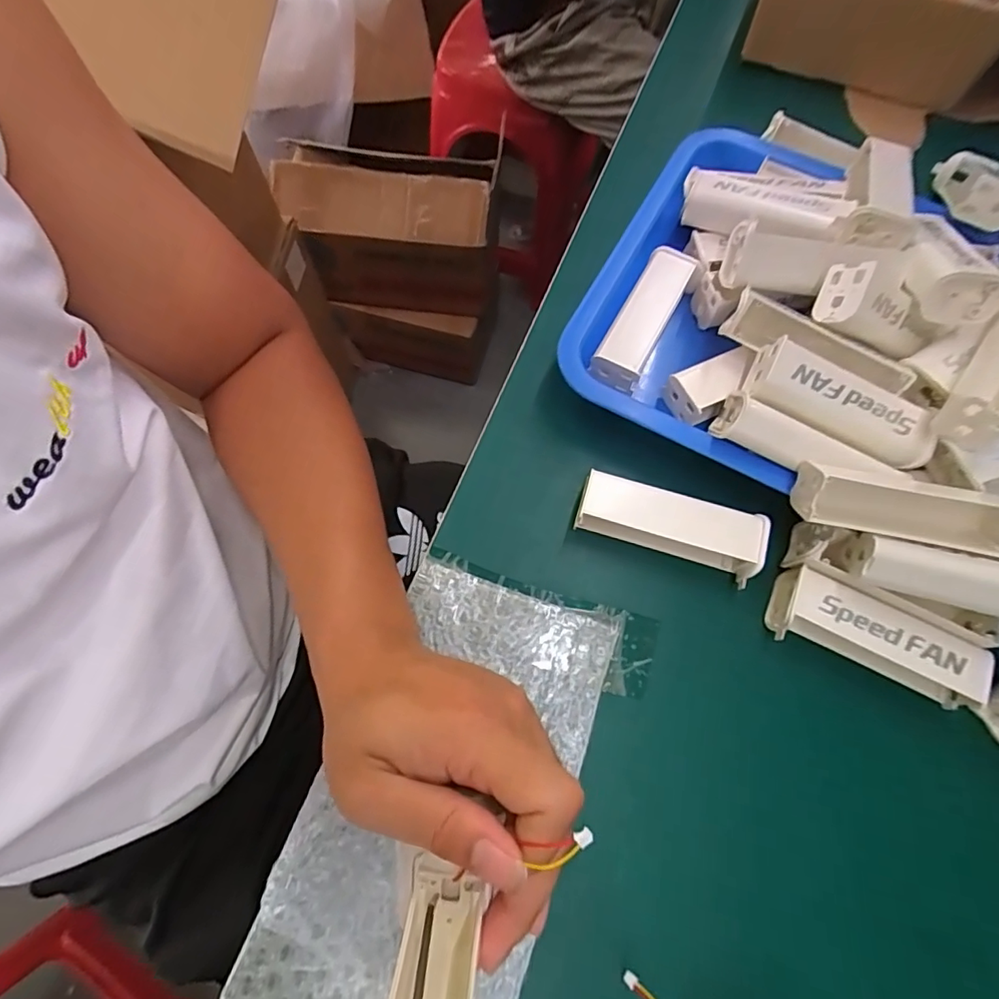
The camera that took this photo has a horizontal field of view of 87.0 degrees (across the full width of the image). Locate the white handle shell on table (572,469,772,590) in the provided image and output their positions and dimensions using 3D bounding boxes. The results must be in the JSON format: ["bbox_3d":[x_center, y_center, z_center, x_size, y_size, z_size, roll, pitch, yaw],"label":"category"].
[{"bbox_3d":[0.097,0.017,0.304,0.103,0.027,0.038,17,70,5],"label":"white handle shell on table"}]

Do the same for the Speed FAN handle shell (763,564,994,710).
[{"bbox_3d":[0.199,0.074,0.281,0.101,0.027,0.035,26,71,9],"label":"Speed FAN handle shell"}]

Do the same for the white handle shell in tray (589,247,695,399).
[{"bbox_3d":[0.093,-0.118,0.346,0.032,0.021,0.111,27,71,9],"label":"white handle shell in tray"}]

